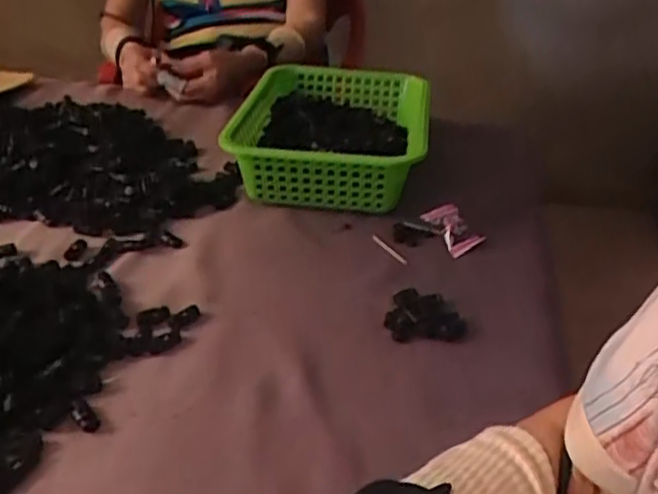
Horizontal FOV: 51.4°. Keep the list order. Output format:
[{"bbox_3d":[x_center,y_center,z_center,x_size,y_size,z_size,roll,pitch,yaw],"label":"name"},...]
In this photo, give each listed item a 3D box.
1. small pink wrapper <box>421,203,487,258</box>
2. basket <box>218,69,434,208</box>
[{"bbox_3d":[0.131,-0.020,0.719,0.048,0.021,0.062,-20,39,-32],"label":"small pink wrapper"},{"bbox_3d":[0.010,-0.139,0.846,0.215,0.085,0.325,6,32,5],"label":"basket"}]

